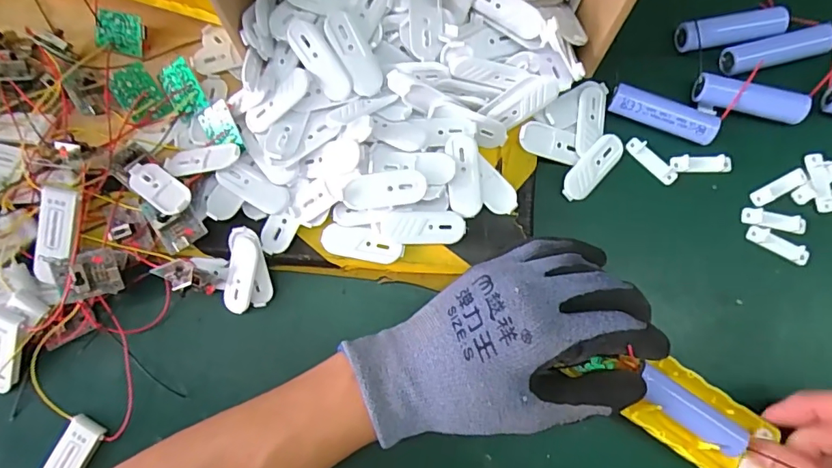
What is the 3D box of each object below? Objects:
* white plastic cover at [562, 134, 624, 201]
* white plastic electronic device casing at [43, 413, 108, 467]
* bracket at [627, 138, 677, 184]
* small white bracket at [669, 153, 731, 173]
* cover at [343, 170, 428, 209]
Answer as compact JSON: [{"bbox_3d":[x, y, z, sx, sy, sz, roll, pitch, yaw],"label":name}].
[{"bbox_3d":[0.112,-0.043,0.317,0.019,0.004,0.050,41,83,8],"label":"white plastic cover"},{"bbox_3d":[-0.206,0.137,0.294,0.021,0.009,0.057,25,81,6],"label":"white plastic electronic device casing"},{"bbox_3d":[0.150,-0.047,0.320,0.037,0.004,0.011,43,83,9],"label":"bracket"},{"bbox_3d":[0.181,-0.045,0.316,0.036,0.004,0.011,1,79,2],"label":"small white bracket"},{"bbox_3d":[-0.018,-0.026,0.290,0.047,0.005,0.018,-10,79,0],"label":"cover"}]

